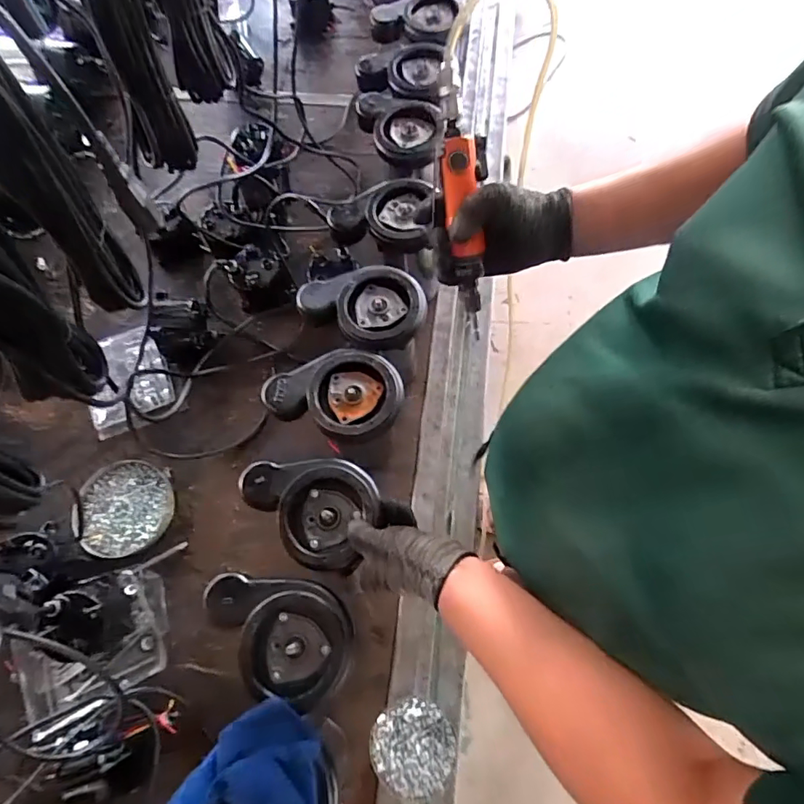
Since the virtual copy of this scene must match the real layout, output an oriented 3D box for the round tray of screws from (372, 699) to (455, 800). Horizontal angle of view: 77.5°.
[{"bbox_3d":[0.014,0.425,0.617,0.102,0.021,0.099,-1,68,3],"label":"round tray of screws"}]

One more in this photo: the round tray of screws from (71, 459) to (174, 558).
[{"bbox_3d":[-0.420,0.156,0.754,0.138,0.014,0.147,-1,68,3],"label":"round tray of screws"}]

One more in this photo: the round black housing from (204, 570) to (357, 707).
[{"bbox_3d":[-0.134,0.246,0.530,0.159,0.034,0.108,7,69,6],"label":"round black housing"}]

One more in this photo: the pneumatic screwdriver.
[{"bbox_3d":[0.069,-0.201,0.529,0.044,0.266,0.036,-11,26,-1],"label":"pneumatic screwdriver"}]

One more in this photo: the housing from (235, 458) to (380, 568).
[{"bbox_3d":[-0.110,0.127,0.573,0.153,0.032,0.118,1,68,3],"label":"housing"}]

